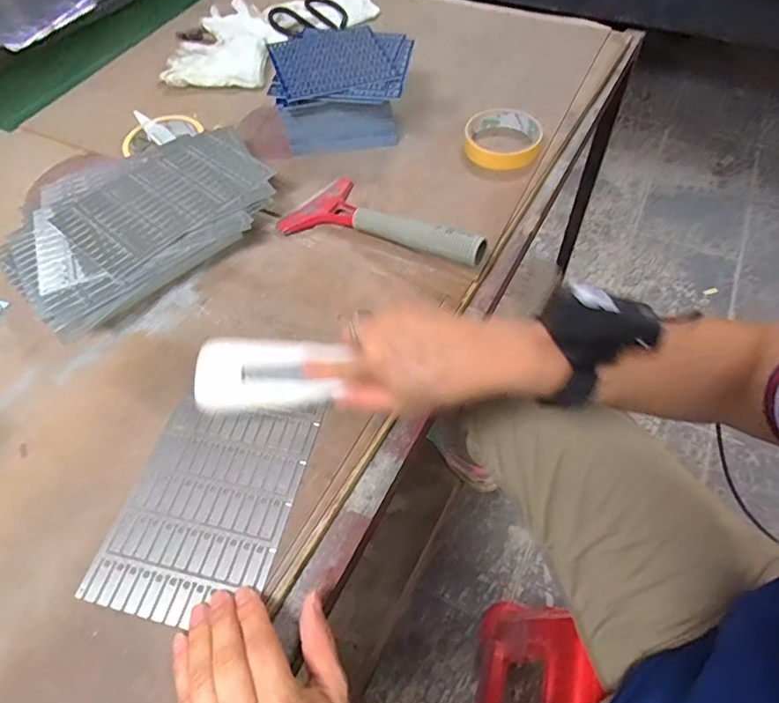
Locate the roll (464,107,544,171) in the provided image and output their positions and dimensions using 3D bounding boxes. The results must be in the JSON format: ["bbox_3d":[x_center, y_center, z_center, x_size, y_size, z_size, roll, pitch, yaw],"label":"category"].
[{"bbox_3d":[0.129,-0.243,0.577,0.082,0.022,0.089,-1,57,2],"label":"roll"}]

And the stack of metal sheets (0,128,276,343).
[{"bbox_3d":[-0.251,-0.140,0.521,0.262,0.036,0.203,-40,66,-22],"label":"stack of metal sheets"}]

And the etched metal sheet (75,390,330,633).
[{"bbox_3d":[-0.131,0.108,0.374,0.118,0.004,0.161,11,56,10],"label":"etched metal sheet"}]

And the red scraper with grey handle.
[{"bbox_3d":[-0.003,-0.123,0.503,0.206,0.032,0.089,22,60,27],"label":"red scraper with grey handle"}]

